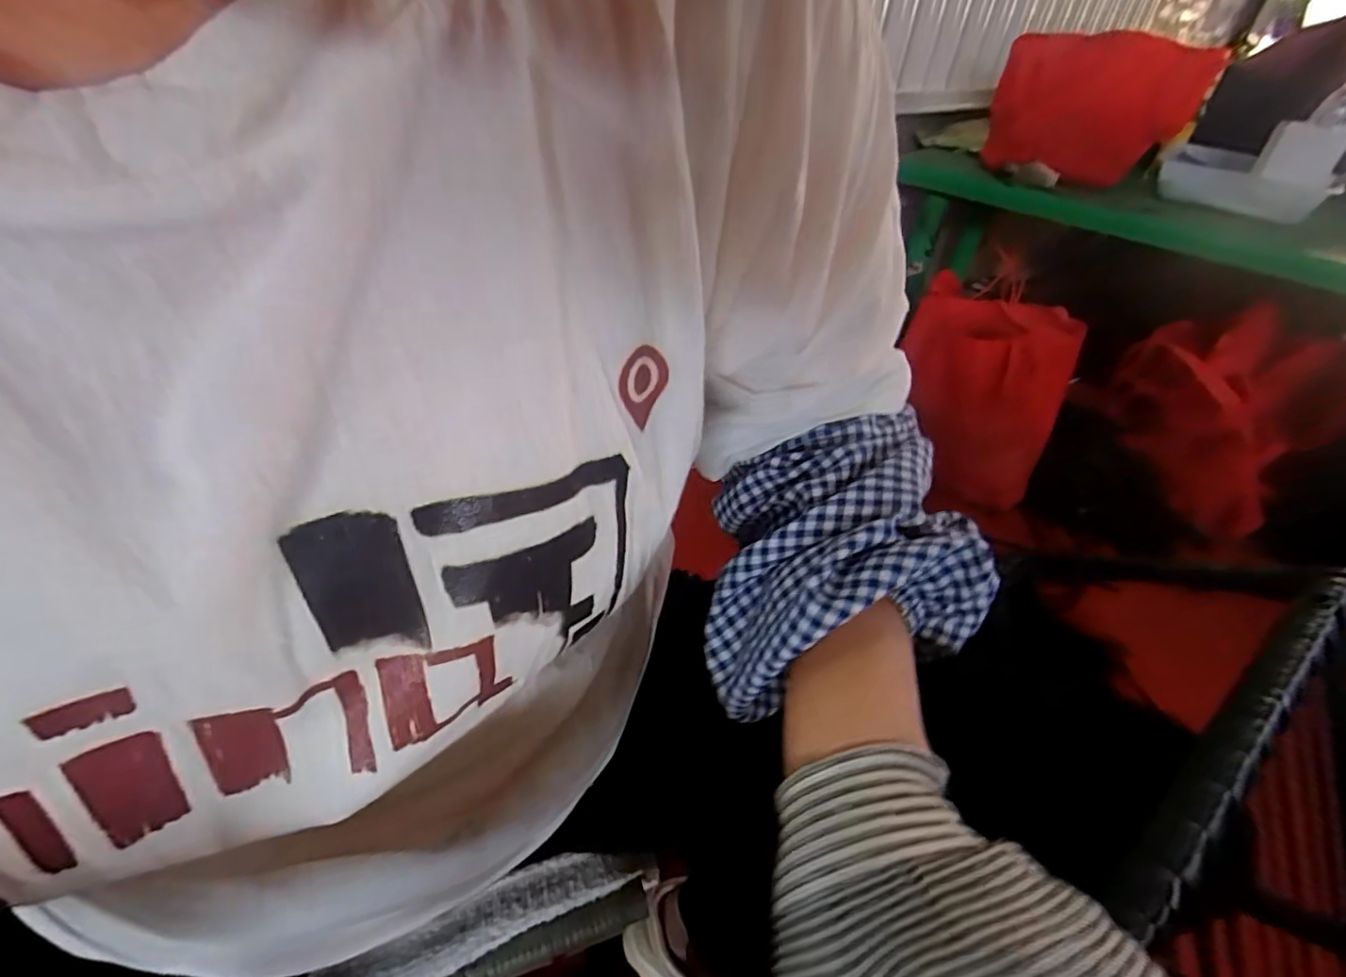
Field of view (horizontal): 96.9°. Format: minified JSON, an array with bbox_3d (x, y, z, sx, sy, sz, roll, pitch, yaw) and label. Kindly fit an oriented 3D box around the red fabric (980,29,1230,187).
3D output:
[{"bbox_3d":[0.793,-0.742,1.154,0.337,0.256,0.055,33,17,25],"label":"red fabric"}]

